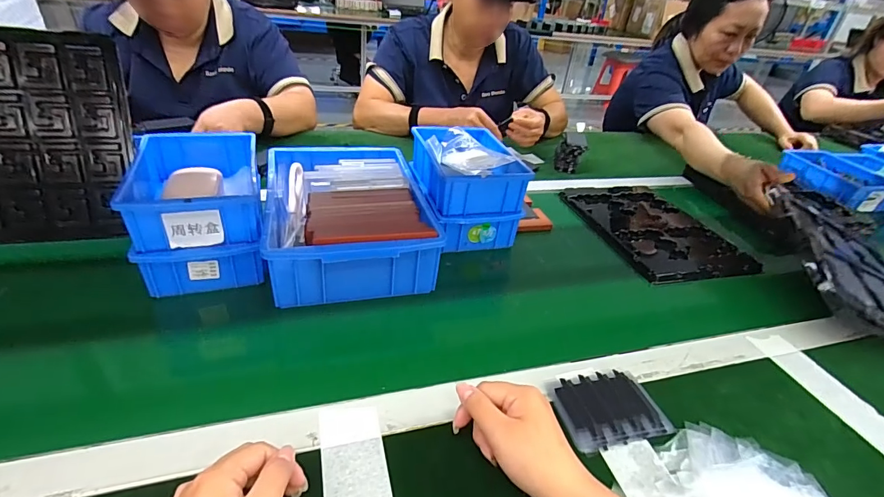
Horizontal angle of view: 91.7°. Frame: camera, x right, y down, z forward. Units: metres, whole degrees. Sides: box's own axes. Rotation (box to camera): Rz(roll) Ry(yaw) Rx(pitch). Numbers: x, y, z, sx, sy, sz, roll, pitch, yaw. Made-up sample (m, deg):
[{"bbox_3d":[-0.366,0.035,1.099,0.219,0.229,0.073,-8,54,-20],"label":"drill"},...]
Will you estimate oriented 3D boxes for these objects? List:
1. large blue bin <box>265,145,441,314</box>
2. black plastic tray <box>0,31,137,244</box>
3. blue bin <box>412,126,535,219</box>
[{"bbox_3d":[-0.131,-0.053,0.601,0.194,0.079,0.288,-5,35,-17],"label":"large blue bin"},{"bbox_3d":[-0.545,-0.127,0.514,0.296,0.245,0.014,-5,17,-19],"label":"black plastic tray"},{"bbox_3d":[0.037,-0.125,0.656,0.128,0.058,0.182,-5,35,-17],"label":"blue bin"}]

